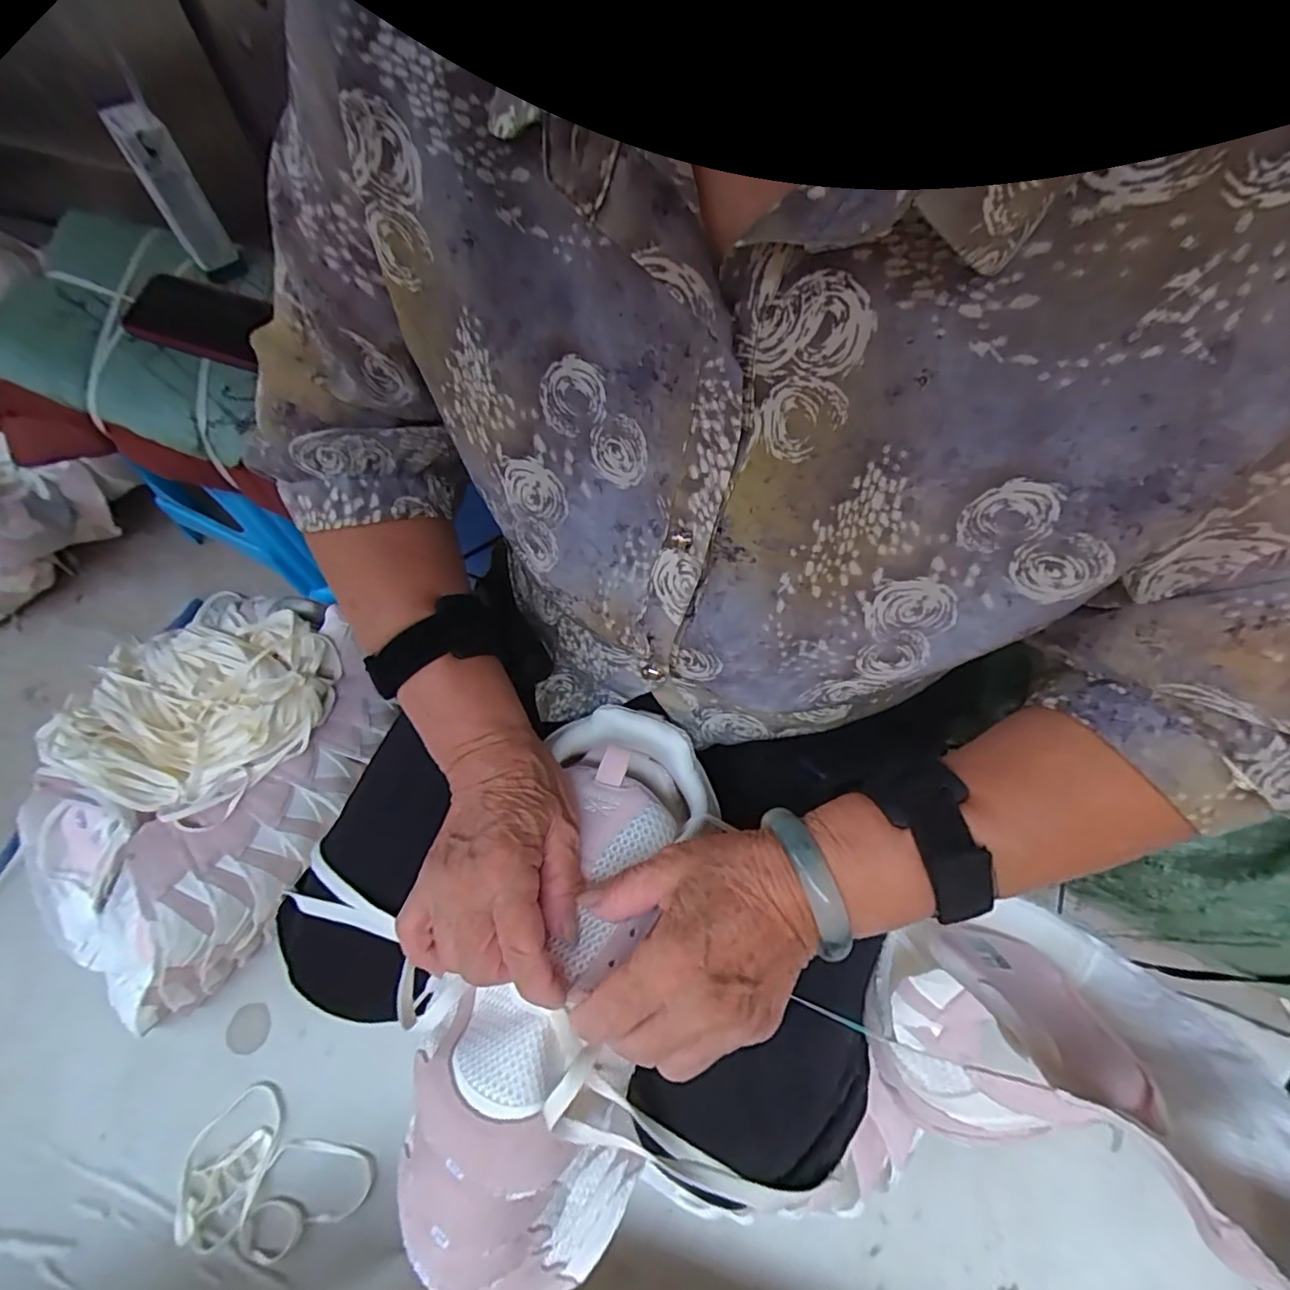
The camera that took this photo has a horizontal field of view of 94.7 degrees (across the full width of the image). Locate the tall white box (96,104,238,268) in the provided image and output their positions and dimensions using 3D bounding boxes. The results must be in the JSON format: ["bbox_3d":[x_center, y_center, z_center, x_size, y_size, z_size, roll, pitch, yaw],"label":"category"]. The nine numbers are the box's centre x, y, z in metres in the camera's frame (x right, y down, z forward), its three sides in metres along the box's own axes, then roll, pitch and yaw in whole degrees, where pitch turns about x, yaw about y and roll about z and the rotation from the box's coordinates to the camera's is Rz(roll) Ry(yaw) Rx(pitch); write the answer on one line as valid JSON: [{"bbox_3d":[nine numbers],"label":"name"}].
[{"bbox_3d":[-0.467,-0.450,0.593,0.043,0.131,0.046,-35,71,-16],"label":"tall white box"}]

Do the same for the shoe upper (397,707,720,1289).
[{"bbox_3d":[-0.042,0.172,0.309,0.111,0.074,0.285,16,70,5],"label":"shoe upper"}]

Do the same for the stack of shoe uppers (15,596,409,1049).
[{"bbox_3d":[-0.502,0.154,0.668,0.349,0.207,0.465,24,67,9],"label":"stack of shoe uppers"}]

